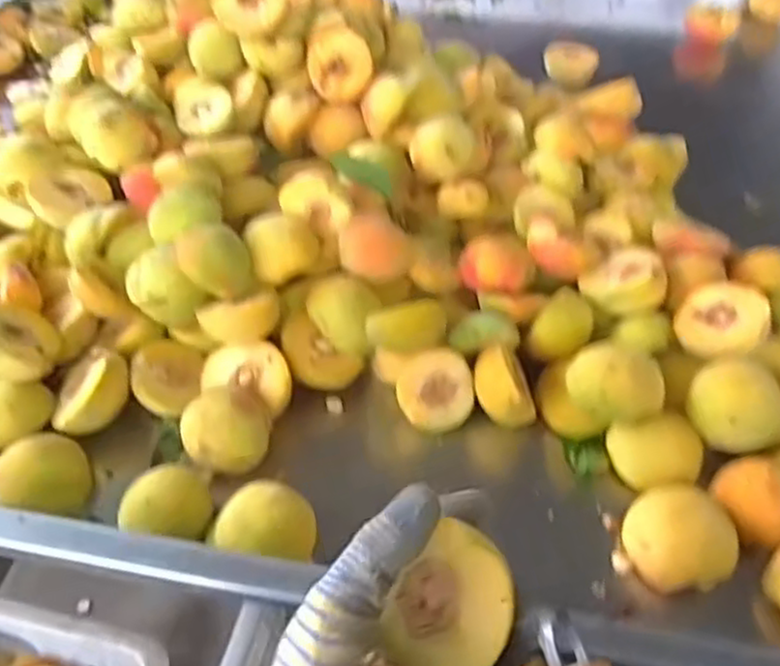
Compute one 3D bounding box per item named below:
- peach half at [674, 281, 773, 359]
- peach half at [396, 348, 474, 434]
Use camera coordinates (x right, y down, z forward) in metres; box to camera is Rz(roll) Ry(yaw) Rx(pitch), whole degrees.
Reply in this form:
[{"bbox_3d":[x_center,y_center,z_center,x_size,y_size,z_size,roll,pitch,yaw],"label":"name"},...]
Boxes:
[{"bbox_3d":[0.239,-0.007,0.524,0.058,0.023,0.058,16,69,40],"label":"peach half"},{"bbox_3d":[0.032,0.041,0.538,0.053,0.057,0.029,-2,3,-7],"label":"peach half"}]

